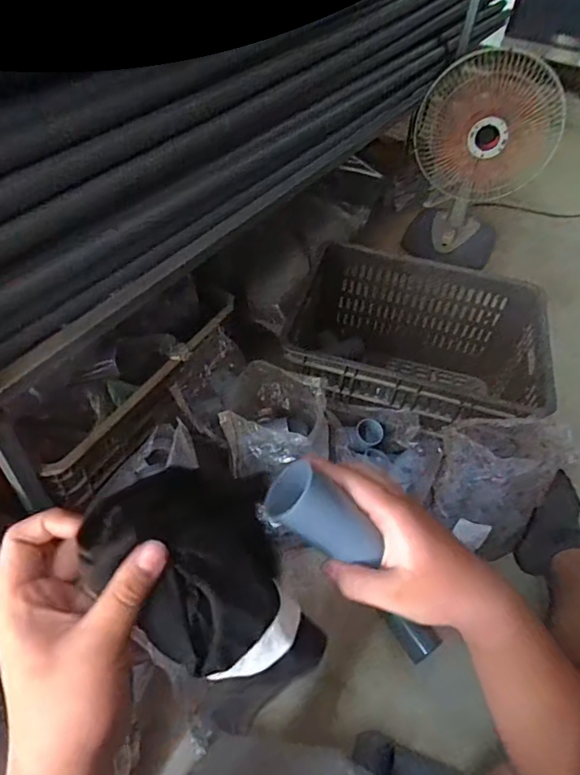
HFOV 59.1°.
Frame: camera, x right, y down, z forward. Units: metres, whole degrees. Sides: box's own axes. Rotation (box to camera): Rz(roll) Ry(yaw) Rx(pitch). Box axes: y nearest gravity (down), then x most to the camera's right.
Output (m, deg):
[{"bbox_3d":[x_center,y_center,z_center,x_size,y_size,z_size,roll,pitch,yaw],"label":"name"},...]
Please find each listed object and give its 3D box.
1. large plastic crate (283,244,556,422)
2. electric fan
[{"bbox_3d":[0.233,-0.037,1.032,0.459,0.277,0.363,15,48,8],"label":"large plastic crate"},{"bbox_3d":[0.535,-0.640,1.481,0.325,0.520,0.247,-6,48,-12],"label":"electric fan"}]

